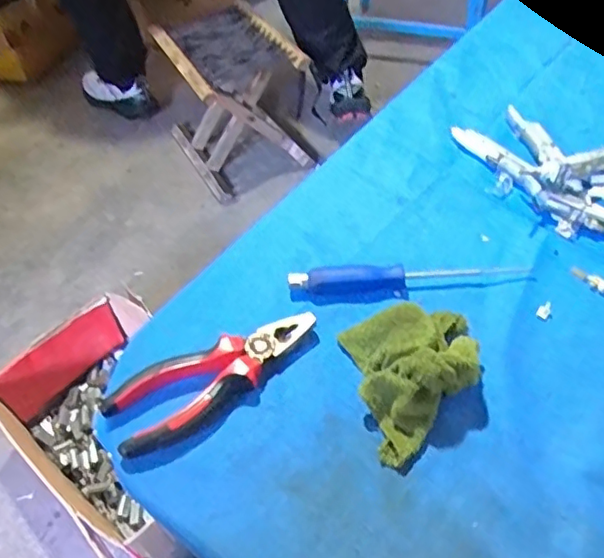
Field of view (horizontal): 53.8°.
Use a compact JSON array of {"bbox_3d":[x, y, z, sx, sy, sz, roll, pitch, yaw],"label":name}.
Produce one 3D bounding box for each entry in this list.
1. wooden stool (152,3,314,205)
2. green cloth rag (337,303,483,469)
[{"bbox_3d":[-0.164,-0.450,1.499,0.294,0.318,0.306,-27,54,-17],"label":"wooden stool"},{"bbox_3d":[0.082,0.059,0.404,0.088,0.047,0.102,-13,52,-6],"label":"green cloth rag"}]

